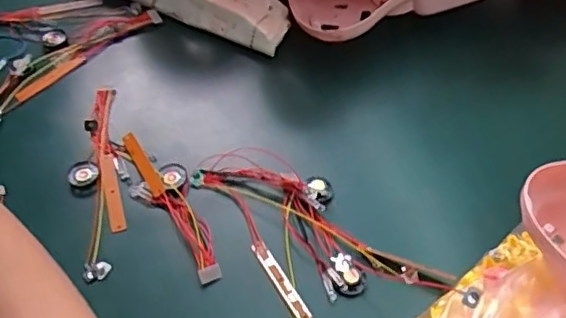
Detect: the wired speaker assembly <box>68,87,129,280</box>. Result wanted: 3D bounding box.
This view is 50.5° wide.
[{"bbox_3d":[-0.170,0.013,0.548,0.042,0.013,0.210,-11,54,-9],"label":"wired speaker assembly"}]

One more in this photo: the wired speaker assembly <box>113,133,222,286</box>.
[{"bbox_3d":[-0.097,0.036,0.522,0.047,0.011,0.164,-27,58,-20],"label":"wired speaker assembly"}]

